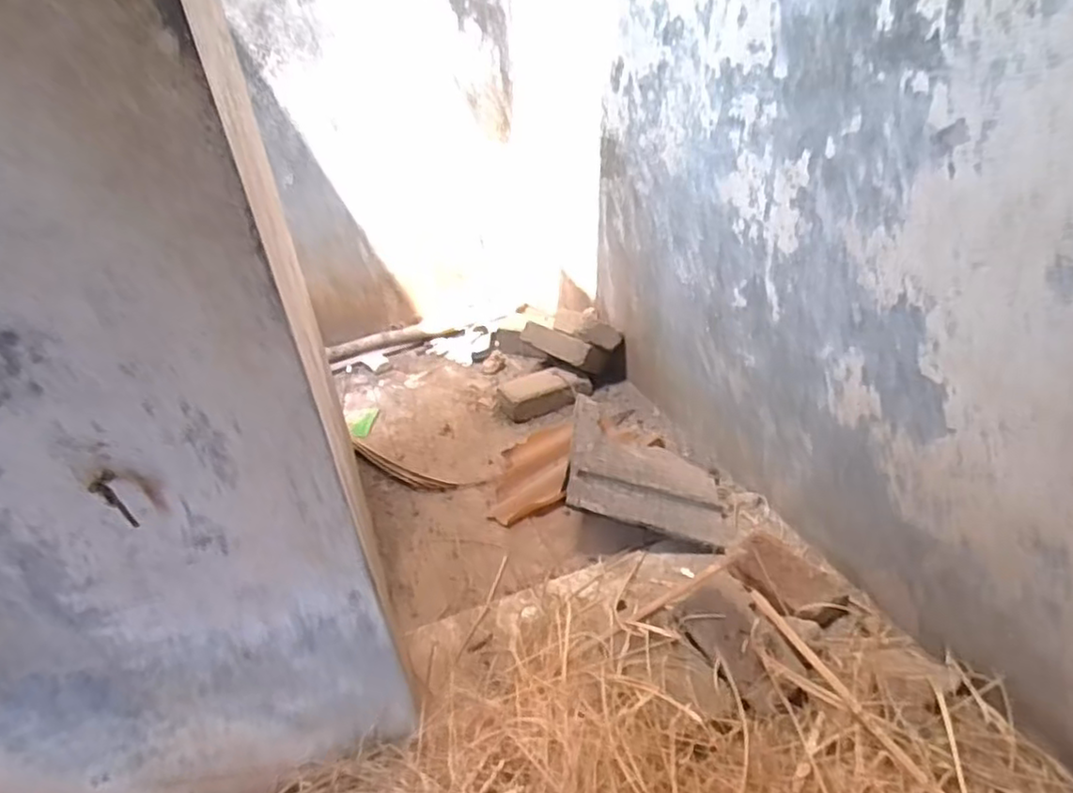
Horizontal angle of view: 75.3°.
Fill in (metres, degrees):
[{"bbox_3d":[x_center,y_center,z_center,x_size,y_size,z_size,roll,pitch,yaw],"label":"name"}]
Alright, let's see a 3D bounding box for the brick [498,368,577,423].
[{"bbox_3d":[0.006,-0.002,1.651,0.177,0.064,0.105,-16,33,-14],"label":"brick"}]

